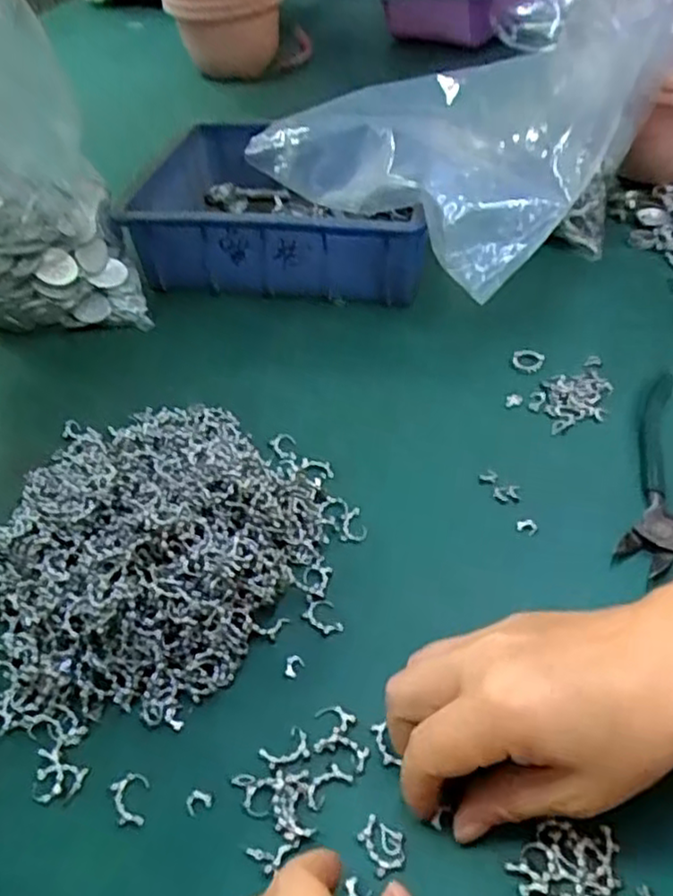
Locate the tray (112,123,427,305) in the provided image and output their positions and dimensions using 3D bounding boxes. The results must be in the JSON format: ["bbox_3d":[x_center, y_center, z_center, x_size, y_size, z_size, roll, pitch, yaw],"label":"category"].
[{"bbox_3d":[-0.036,-0.202,0.586,0.236,0.071,0.170,6,47,12],"label":"tray"}]

